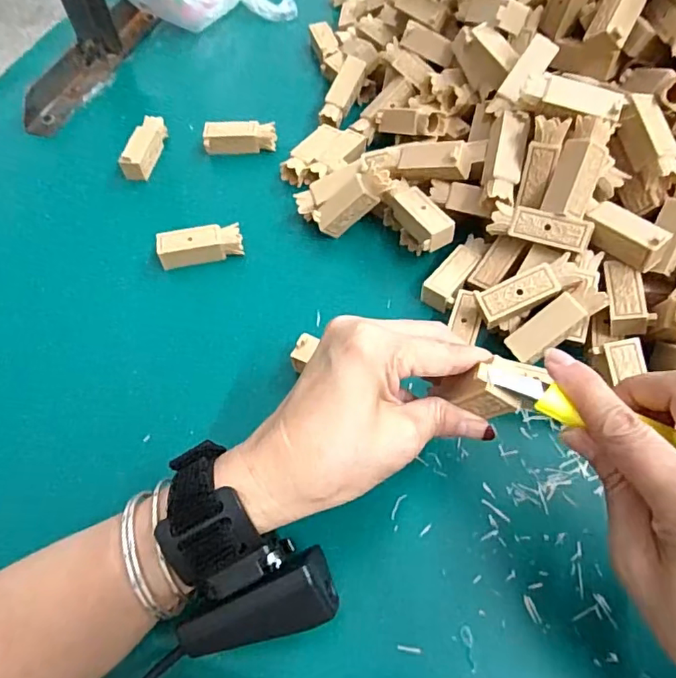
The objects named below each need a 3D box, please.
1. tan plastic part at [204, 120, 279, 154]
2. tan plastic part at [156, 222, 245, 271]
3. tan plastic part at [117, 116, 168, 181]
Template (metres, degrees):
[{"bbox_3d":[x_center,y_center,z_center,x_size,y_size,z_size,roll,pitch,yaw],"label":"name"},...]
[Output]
[{"bbox_3d":[-0.086,-0.178,0.462,0.062,0.024,0.017,-4,57,0],"label":"tan plastic part"},{"bbox_3d":[-0.103,-0.070,0.392,0.060,0.018,0.020,-12,57,-5],"label":"tan plastic part"},{"bbox_3d":[-0.169,-0.168,0.459,0.019,0.023,0.063,8,58,8],"label":"tan plastic part"}]

